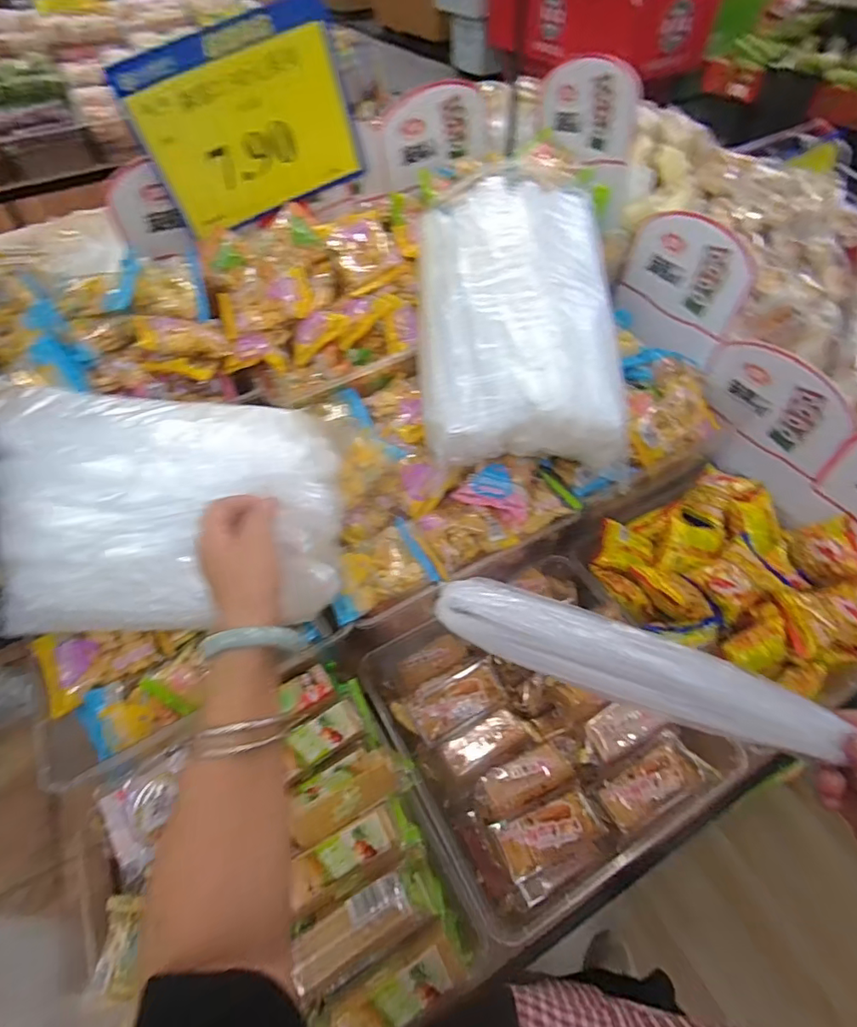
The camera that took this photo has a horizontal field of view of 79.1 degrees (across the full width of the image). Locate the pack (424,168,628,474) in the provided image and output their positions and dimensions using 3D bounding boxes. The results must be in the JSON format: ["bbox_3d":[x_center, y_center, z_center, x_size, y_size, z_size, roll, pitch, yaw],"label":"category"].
[{"bbox_3d":[0.099,-0.215,0.569,0.216,0.079,0.324,-5,79,3],"label":"pack"}]

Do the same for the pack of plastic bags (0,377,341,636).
[{"bbox_3d":[-0.256,-0.012,0.480,0.336,0.077,0.228,-1,86,-7],"label":"pack of plastic bags"}]

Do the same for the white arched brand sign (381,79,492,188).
[{"bbox_3d":[0.016,-0.603,0.820,0.190,0.113,0.012,-29,50,-17],"label":"white arched brand sign"}]

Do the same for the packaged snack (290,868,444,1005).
[{"bbox_3d":[-0.046,0.327,0.412,0.125,0.053,0.043,-16,52,-26],"label":"packaged snack"}]

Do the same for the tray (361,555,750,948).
[{"bbox_3d":[0.115,0.209,0.554,0.297,0.073,0.303,-24,54,-16],"label":"tray"}]

